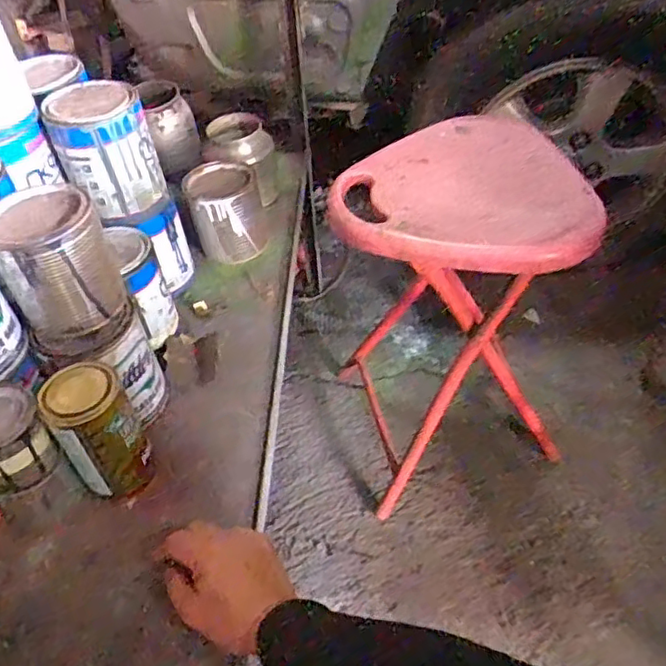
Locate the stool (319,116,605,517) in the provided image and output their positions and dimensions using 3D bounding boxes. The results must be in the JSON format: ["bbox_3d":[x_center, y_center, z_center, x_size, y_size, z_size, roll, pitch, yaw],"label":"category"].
[{"bbox_3d":[0.155,-0.015,0.867,0.274,0.484,0.280,-13,45,-7],"label":"stool"}]

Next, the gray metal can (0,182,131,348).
[{"bbox_3d":[-0.257,-0.063,0.592,0.098,0.113,0.097,-3,44,3],"label":"gray metal can"}]

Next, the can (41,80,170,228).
[{"bbox_3d":[-0.257,-0.205,0.728,0.101,0.134,0.101,-3,44,3],"label":"can"}]

